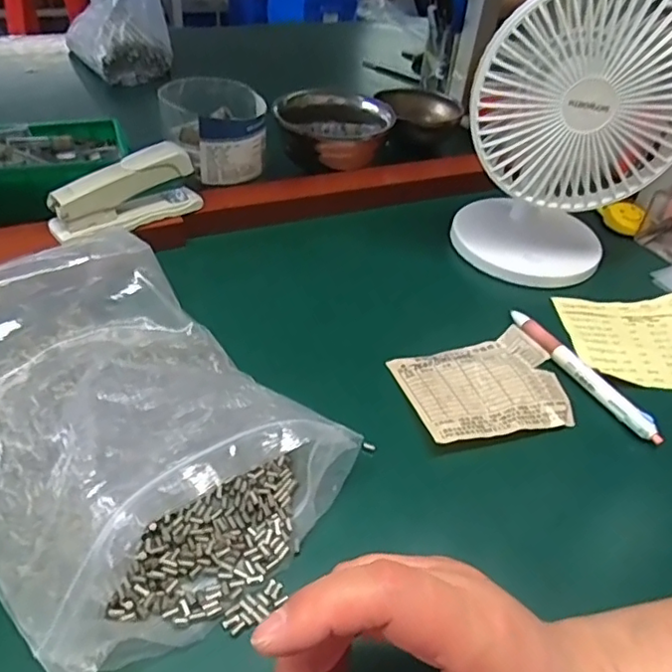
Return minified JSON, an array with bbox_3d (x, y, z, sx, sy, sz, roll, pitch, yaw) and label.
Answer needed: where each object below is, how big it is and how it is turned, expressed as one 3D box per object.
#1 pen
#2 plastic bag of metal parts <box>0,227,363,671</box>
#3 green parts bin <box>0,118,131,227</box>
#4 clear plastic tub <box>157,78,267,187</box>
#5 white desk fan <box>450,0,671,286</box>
[{"bbox_3d":[0.174,0.022,0.425,0.014,0.008,0.140,-14,45,-23],"label":"pen"},{"bbox_3d":[-0.120,0.039,0.328,0.236,0.072,0.176,36,48,29],"label":"plastic bag of metal parts"},{"bbox_3d":[-0.267,-0.156,0.547,0.142,0.050,0.102,-16,45,-24],"label":"green parts bin"},{"bbox_3d":[-0.116,-0.198,0.574,0.098,0.065,0.102,2,41,-6],"label":"clear plastic tub"},{"bbox_3d":[0.194,-0.160,0.485,0.157,0.214,0.106,22,43,16],"label":"white desk fan"}]

